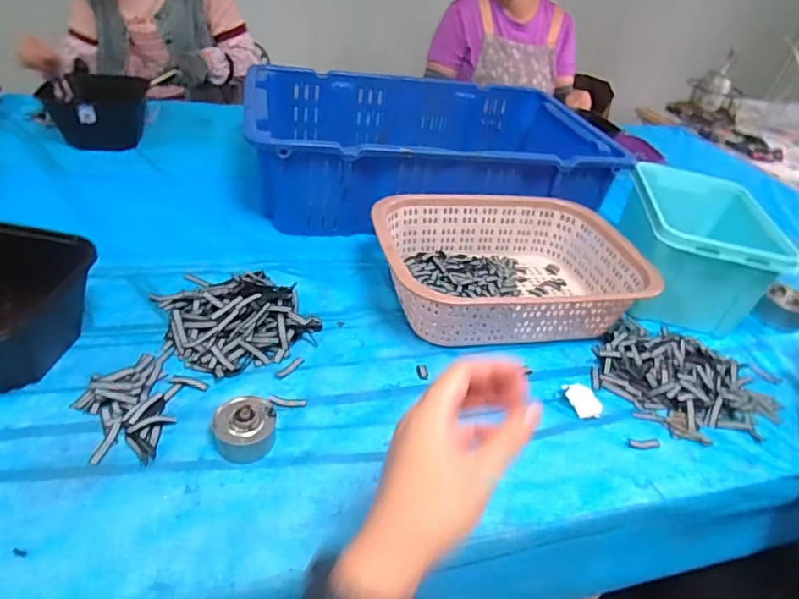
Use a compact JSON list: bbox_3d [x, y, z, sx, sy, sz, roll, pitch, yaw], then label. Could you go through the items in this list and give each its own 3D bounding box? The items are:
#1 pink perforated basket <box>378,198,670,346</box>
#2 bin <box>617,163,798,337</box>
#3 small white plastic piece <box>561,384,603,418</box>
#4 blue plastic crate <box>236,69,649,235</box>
[{"bbox_3d":[0.146,-0.050,0.730,0.355,0.096,0.261,-1,38,-11],"label":"pink perforated basket"},{"bbox_3d":[0.447,-0.082,0.786,0.188,0.139,0.226,16,37,9],"label":"bin"},{"bbox_3d":[0.217,0.118,0.602,0.030,0.016,0.046,-13,42,-24],"label":"small white plastic piece"},{"bbox_3d":[0.047,-0.300,1.000,0.630,0.162,0.428,-3,39,-13],"label":"blue plastic crate"}]

